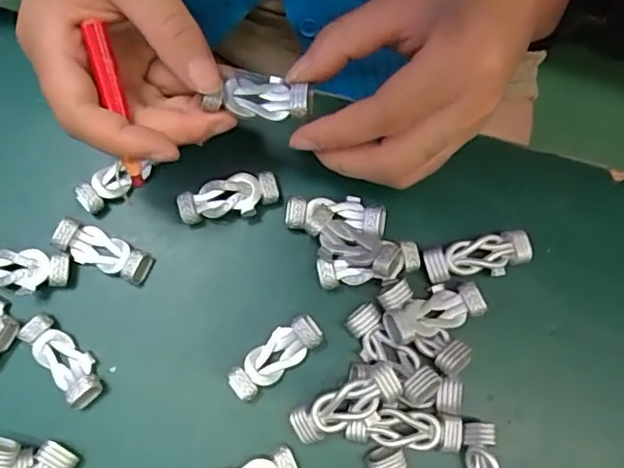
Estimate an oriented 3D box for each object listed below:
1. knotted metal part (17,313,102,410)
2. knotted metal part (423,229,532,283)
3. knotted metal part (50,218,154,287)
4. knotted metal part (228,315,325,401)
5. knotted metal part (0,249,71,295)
[{"bbox_3d":[-0.103,0.052,0.241,0.042,0.010,0.017,41,78,8],"label":"knotted metal part"},{"bbox_3d":[0.071,0.010,0.251,0.045,0.007,0.017,-13,76,-5],"label":"knotted metal part"},{"bbox_3d":[-0.090,0.007,0.252,0.042,0.010,0.016,21,76,4],"label":"knotted metal part"},{"bbox_3d":[-0.015,0.051,0.243,0.041,0.011,0.016,-39,80,-10],"label":"knotted metal part"},{"bbox_3d":[-0.125,0.016,0.247,0.042,0.008,0.018,1,76,-2],"label":"knotted metal part"}]

